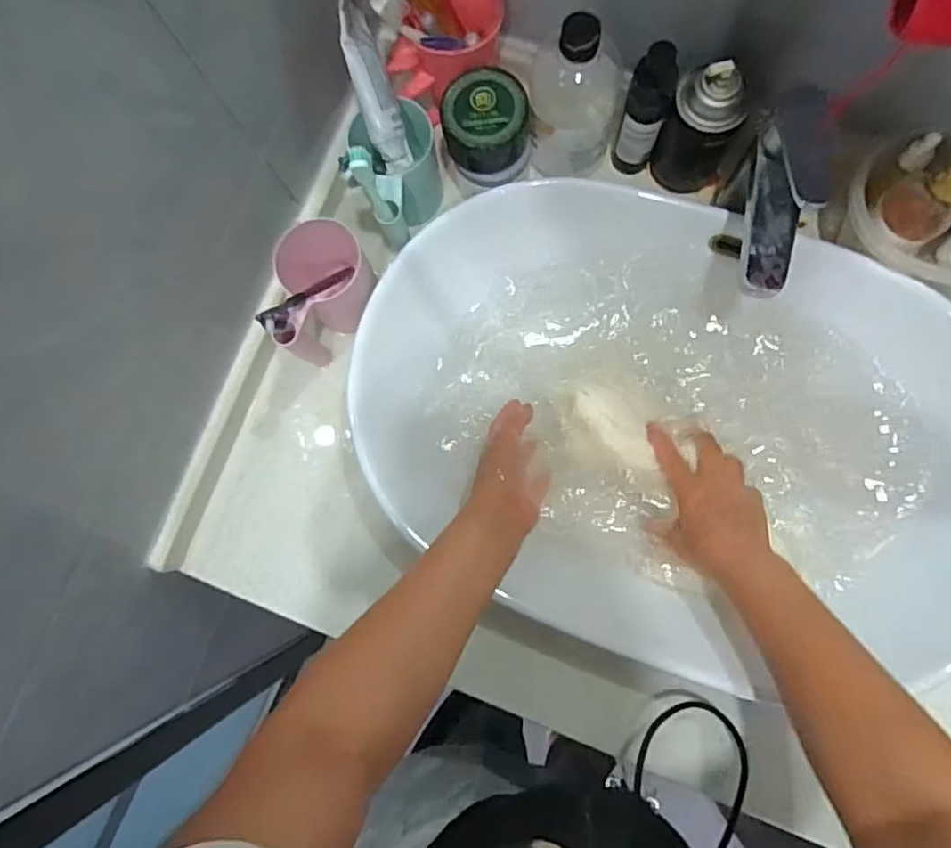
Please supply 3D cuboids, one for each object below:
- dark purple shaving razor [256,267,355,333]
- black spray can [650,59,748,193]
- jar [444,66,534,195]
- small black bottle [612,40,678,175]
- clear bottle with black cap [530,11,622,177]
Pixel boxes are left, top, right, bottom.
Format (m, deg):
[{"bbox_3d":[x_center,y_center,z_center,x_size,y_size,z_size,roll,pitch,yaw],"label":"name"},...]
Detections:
[{"bbox_3d":[-0.138,-0.107,0.500,0.021,0.132,0.015,19,124,6],"label":"dark purple shaving razor"},{"bbox_3d":[0.198,-0.259,0.528,0.062,0.129,0.053,19,84,6],"label":"black spray can"},{"bbox_3d":[0.011,-0.263,0.545,0.074,0.070,0.076,-1,82,4],"label":"jar"},{"bbox_3d":[0.149,-0.272,0.536,0.036,0.138,0.031,16,84,6],"label":"small black bottle"},{"bbox_3d":[0.086,-0.281,0.524,0.077,0.141,0.074,6,83,5],"label":"clear bottle with black cap"}]

